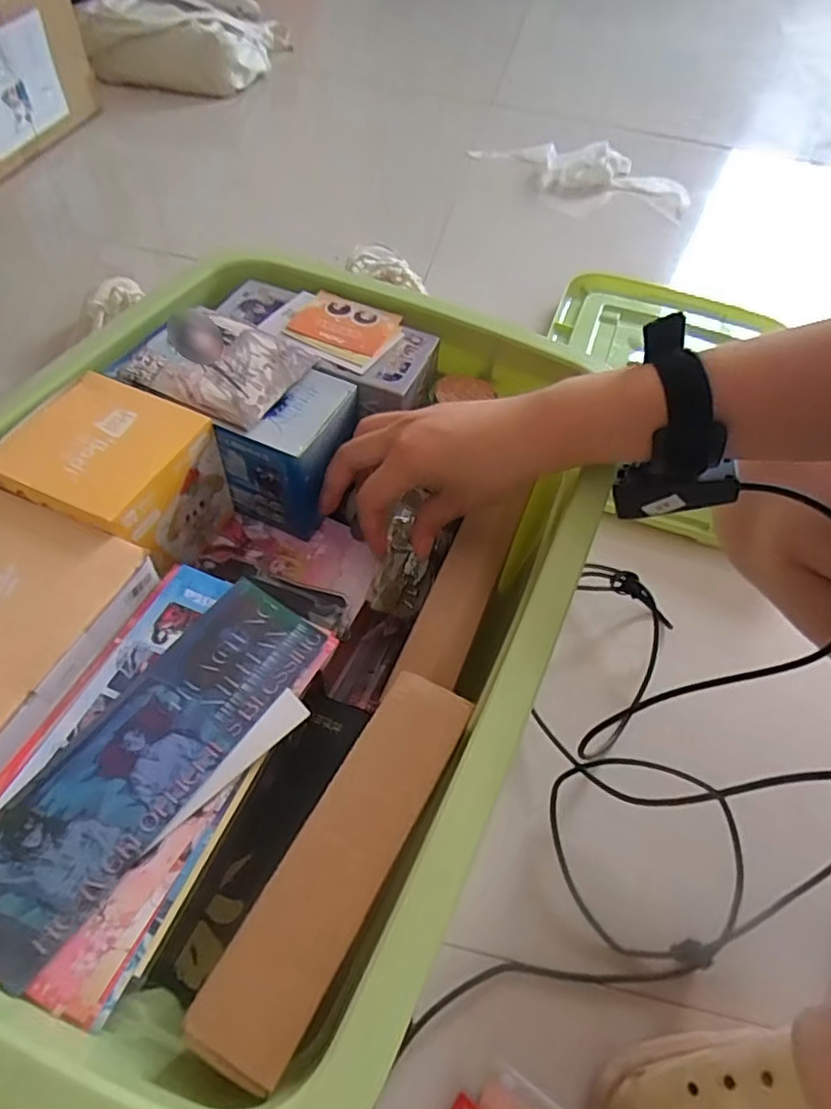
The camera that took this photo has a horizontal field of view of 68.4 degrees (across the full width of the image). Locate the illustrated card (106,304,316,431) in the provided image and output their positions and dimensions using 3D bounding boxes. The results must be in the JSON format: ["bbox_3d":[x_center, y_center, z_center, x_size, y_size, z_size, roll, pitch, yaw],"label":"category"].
[{"bbox_3d":[-0.127,-0.126,0.395,0.102,0.011,0.085,24,56,11],"label":"illustrated card"}]

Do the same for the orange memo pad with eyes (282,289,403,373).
[{"bbox_3d":[-0.050,-0.162,0.435,0.073,0.005,0.069,25,57,13],"label":"orange memo pad with eyes"}]

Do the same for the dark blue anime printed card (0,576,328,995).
[{"bbox_3d":[-0.119,0.087,0.275,0.059,0.005,0.178,31,58,16],"label":"dark blue anime printed card"}]

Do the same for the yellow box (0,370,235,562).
[{"bbox_3d":[-0.180,-0.040,0.379,0.093,0.085,0.090,20,56,9],"label":"yellow box"}]

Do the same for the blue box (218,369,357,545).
[{"bbox_3d":[-0.081,-0.070,0.415,0.064,0.082,0.075,22,56,10],"label":"blue box"}]

